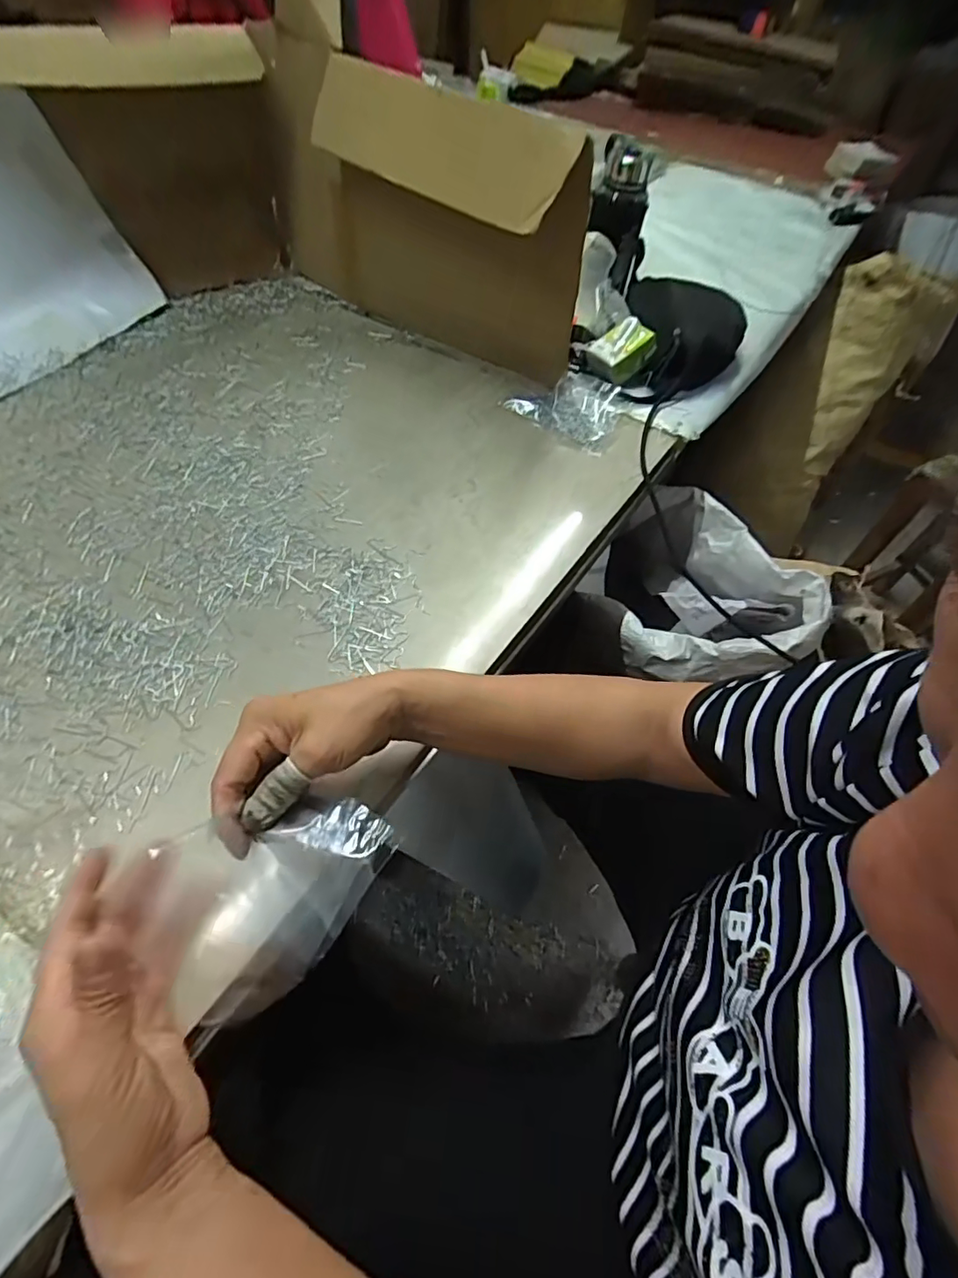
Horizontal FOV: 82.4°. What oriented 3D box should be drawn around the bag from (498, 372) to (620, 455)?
[{"bbox_3d":[0.119,-0.290,0.670,0.131,0.026,0.118,35,60,20],"label":"bag"}]

